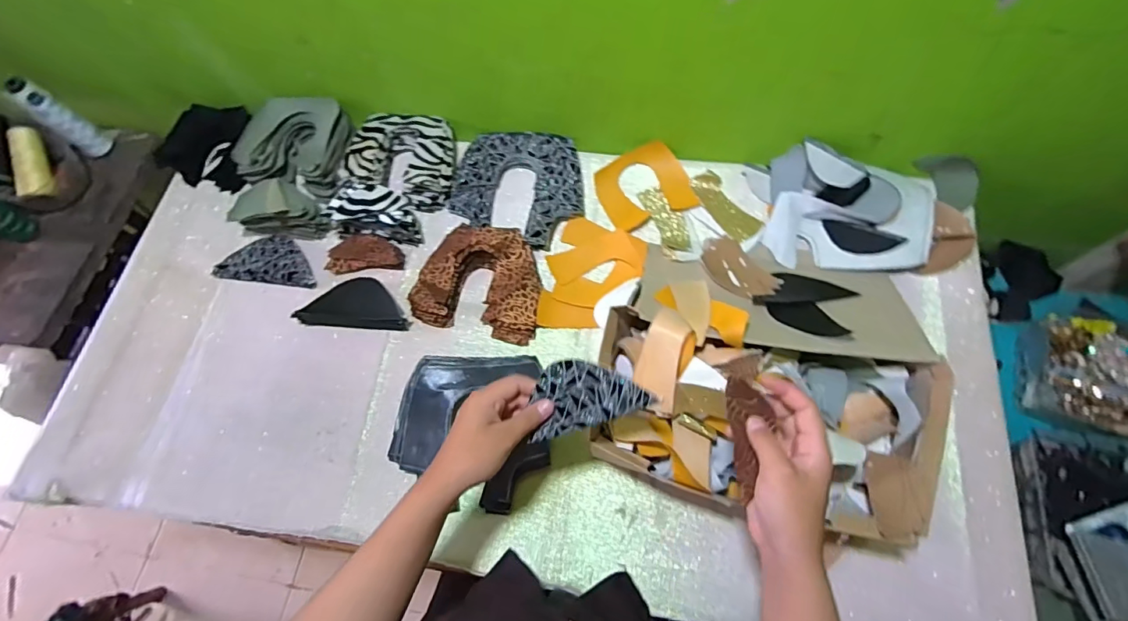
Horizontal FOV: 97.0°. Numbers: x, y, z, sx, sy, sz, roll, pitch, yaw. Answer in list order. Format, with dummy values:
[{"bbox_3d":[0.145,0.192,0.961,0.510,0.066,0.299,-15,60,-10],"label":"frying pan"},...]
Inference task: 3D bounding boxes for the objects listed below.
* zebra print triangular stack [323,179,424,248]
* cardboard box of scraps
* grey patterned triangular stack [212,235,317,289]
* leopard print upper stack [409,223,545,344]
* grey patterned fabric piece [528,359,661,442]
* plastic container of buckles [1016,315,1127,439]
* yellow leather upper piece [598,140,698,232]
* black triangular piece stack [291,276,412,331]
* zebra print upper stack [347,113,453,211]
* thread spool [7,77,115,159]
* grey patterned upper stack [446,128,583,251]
[{"bbox_3d":[-0.271,-0.146,0.708,0.133,0.061,0.068,7,68,6],"label":"zebra print triangular stack"},{"bbox_3d":[0.208,0.115,0.549,0.344,0.130,0.186,12,69,8],"label":"cardboard box of scraps"},{"bbox_3d":[-0.423,-0.073,0.724,0.144,0.026,0.077,6,68,6],"label":"grey patterned triangular stack"},{"bbox_3d":[-0.113,-0.044,0.674,0.171,0.041,0.139,11,69,7],"label":"leopard print upper stack"},{"bbox_3d":[0.017,0.073,0.445,0.111,0.006,0.064,-18,100,10],"label":"grey patterned fabric piece"},{"bbox_3d":[0.720,0.091,0.675,0.156,0.058,0.157,16,70,9],"label":"plastic container of buckles"},{"bbox_3d":[0.117,-0.182,0.730,0.126,0.024,0.111,-22,68,-6],"label":"yellow leather upper piece"},{"bbox_3d":[-0.285,-0.010,0.689,0.146,0.028,0.066,3,68,4],"label":"black triangular piece stack"},{"bbox_3d":[-0.242,-0.230,0.758,0.171,0.050,0.137,14,69,8],"label":"zebra print upper stack"},{"bbox_3d":[-0.788,-0.300,0.785,0.045,0.138,0.049,-12,53,17],"label":"thread spool"},{"bbox_3d":[-0.068,-0.181,0.735,0.188,0.026,0.182,7,68,6],"label":"grey patterned upper stack"}]

